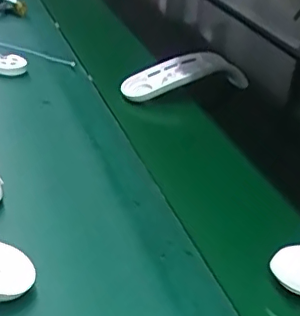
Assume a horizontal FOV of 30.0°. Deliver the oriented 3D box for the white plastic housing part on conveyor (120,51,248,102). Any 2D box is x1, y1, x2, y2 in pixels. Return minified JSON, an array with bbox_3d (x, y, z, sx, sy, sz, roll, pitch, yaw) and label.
[{"bbox_3d":[0.058,-0.127,0.849,0.201,0.041,0.078,-17,40,-37],"label":"white plastic housing part on conveyor"}]

